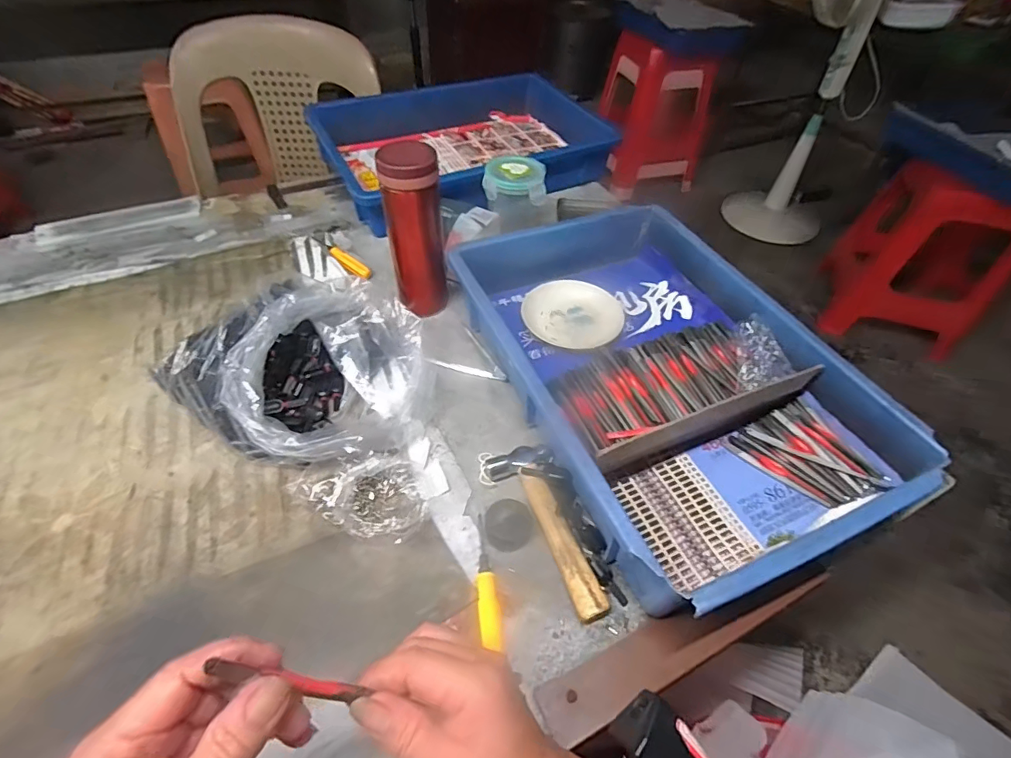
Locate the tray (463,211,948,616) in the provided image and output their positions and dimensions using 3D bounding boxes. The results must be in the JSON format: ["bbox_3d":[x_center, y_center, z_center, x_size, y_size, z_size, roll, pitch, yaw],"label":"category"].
[{"bbox_3d":[0.152,-0.016,0.500,0.289,0.083,0.433,-16,53,-16],"label":"tray"}]

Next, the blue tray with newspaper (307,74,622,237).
[{"bbox_3d":[-0.066,-0.397,0.808,0.442,0.080,0.337,-23,55,-21],"label":"blue tray with newspaper"}]

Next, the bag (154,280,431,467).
[{"bbox_3d":[-0.202,-0.024,0.482,0.256,0.088,0.197,21,52,14],"label":"bag"}]

